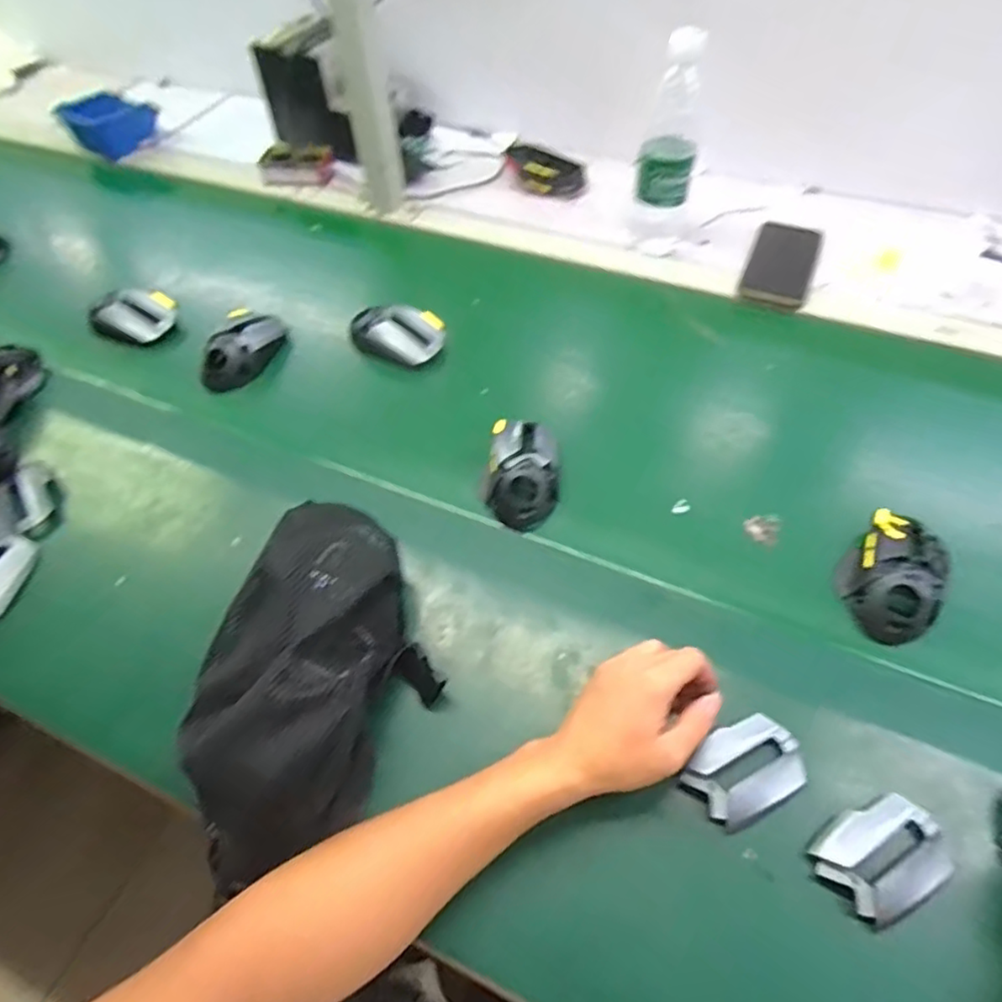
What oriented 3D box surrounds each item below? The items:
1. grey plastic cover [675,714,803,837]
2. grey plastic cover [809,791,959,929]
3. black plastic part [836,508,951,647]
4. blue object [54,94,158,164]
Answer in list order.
[{"bbox_3d":[0.168,0.186,0.444,0.081,0.019,0.055,-22,55,-14],"label":"grey plastic cover"},{"bbox_3d":[0.245,0.226,0.410,0.079,0.020,0.057,-23,55,-15],"label":"grey plastic cover"},{"bbox_3d":[0.318,0.059,0.521,0.077,0.036,0.105,28,59,22],"label":"black plastic part"},{"bbox_3d":[-0.610,-0.592,1.024,0.142,0.096,0.068,-30,57,-19],"label":"blue object"}]

